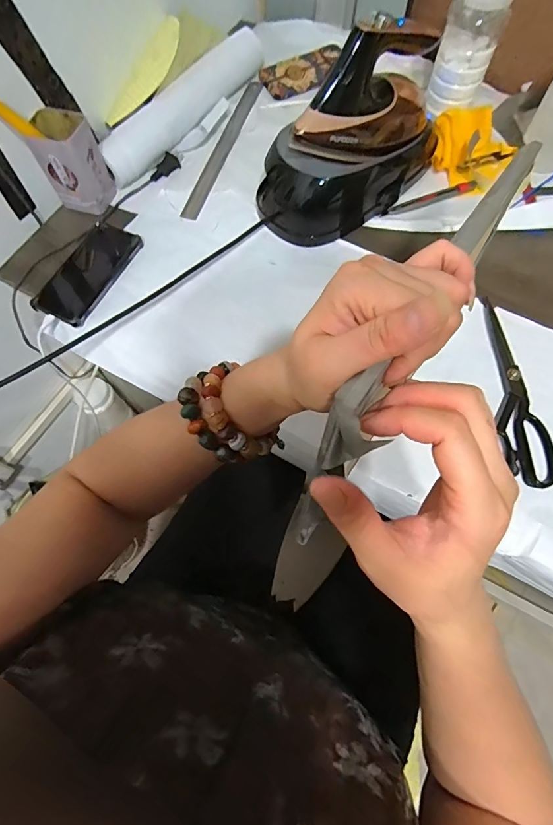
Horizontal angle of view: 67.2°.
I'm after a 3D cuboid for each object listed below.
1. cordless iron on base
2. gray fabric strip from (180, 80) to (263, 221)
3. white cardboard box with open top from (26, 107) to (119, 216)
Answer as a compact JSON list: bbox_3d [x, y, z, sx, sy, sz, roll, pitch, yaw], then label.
[{"bbox_3d":[0.110,-0.370,0.553,0.277,0.185,0.124,-30,72,-10],"label":"cordless iron on base"},{"bbox_3d":[-0.086,-0.434,0.681,0.026,0.006,0.312,19,72,2],"label":"gray fabric strip"},{"bbox_3d":[-0.292,-0.359,0.602,0.084,0.111,0.079,-26,71,-9],"label":"white cardboard box with open top"}]

